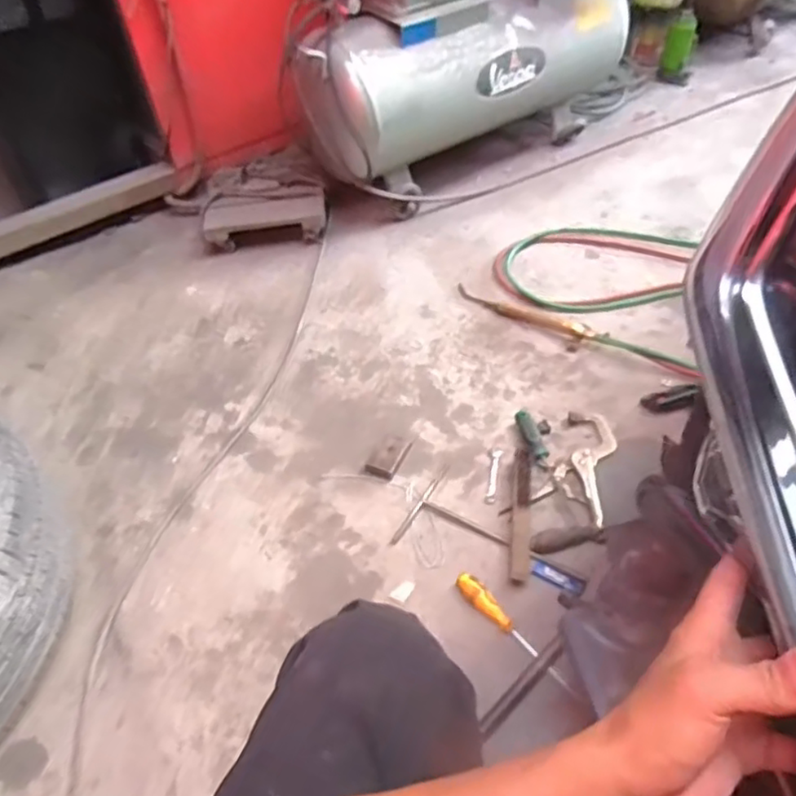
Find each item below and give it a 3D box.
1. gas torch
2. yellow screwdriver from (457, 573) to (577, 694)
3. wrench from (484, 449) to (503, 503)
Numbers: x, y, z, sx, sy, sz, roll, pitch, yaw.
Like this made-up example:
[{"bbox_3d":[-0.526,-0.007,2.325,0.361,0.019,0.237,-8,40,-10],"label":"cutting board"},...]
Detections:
[{"bbox_3d":[0.276,-0.185,1.393,0.340,0.032,0.068,29,56,28],"label":"gas torch"},{"bbox_3d":[0.168,0.339,0.949,0.029,0.025,0.219,-35,56,-23],"label":"yellow screwdriver"},{"bbox_3d":[0.168,0.135,1.136,0.020,0.006,0.118,8,51,11],"label":"wrench"}]

